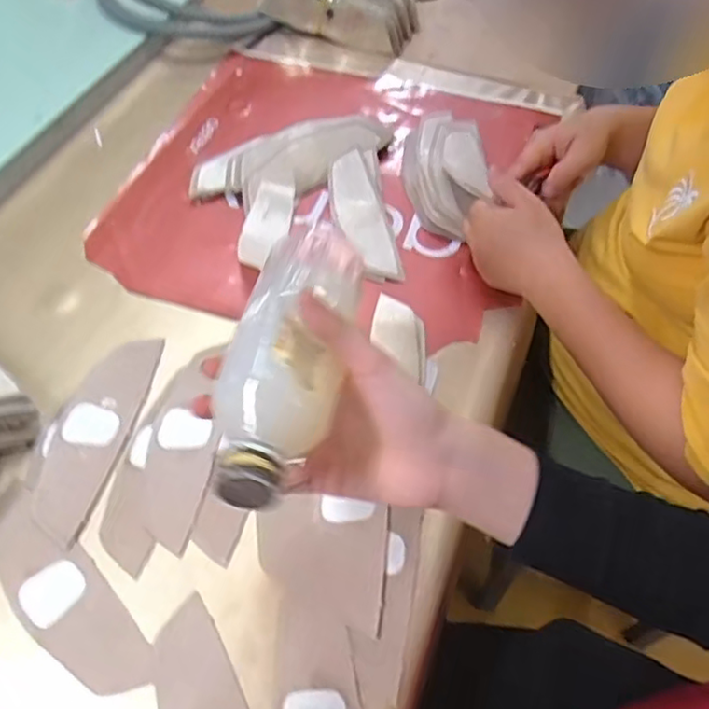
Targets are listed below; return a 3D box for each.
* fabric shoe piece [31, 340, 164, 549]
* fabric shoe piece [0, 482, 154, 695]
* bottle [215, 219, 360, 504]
[{"bbox_3d":[-0.201,0.057,0.505,0.052,0.005,0.173,13,54,2],"label":"fabric shoe piece"},{"bbox_3d":[-0.197,0.162,0.435,0.161,0.007,0.052,40,62,22],"label":"fabric shoe piece"},{"bbox_3d":[-0.030,-0.007,0.348,0.055,0.051,0.200,10,40,4],"label":"bottle"}]

